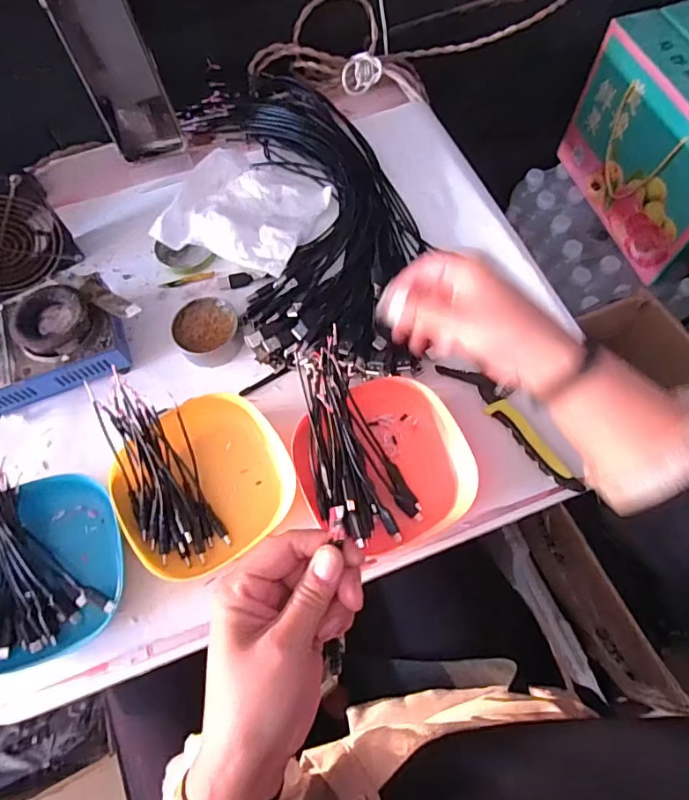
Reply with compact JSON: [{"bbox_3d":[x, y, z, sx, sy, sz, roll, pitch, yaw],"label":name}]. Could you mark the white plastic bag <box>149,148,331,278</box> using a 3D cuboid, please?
[{"bbox_3d":[-0.104,-0.212,0.549,0.157,0.036,0.151,20,70,10],"label":"white plastic bag"}]

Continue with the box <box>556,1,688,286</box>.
[{"bbox_3d":[0.528,-0.401,0.788,0.170,0.230,0.328,-19,68,-5],"label":"box"}]

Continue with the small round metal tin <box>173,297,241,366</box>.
[{"bbox_3d":[-0.134,-0.068,0.492,0.061,0.026,0.063,-1,68,2],"label":"small round metal tin"}]

